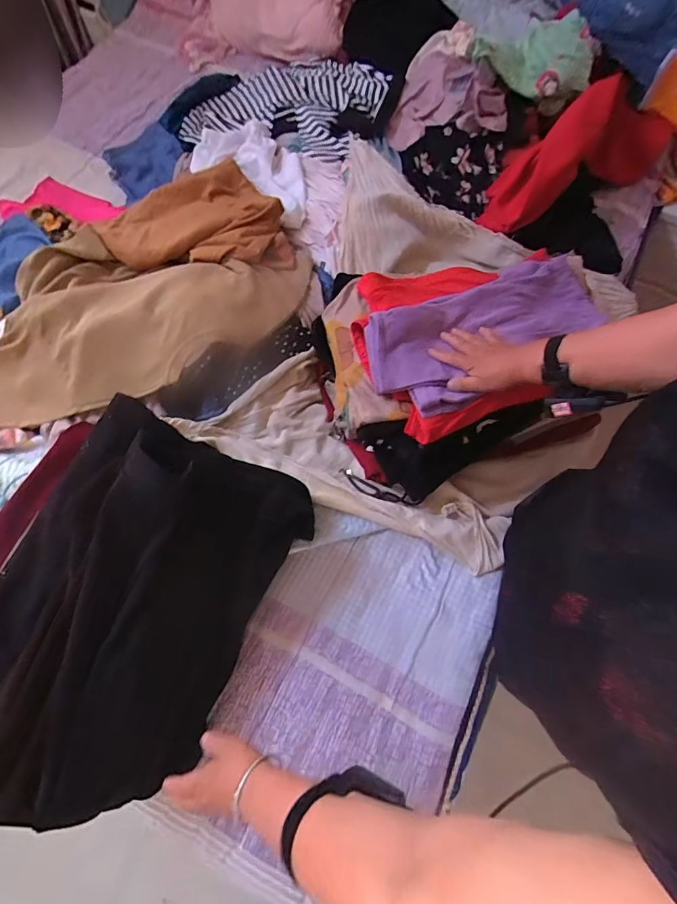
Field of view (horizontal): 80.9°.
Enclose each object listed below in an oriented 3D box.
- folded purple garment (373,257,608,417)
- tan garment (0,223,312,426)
[{"bbox_3d":[0.275,-0.240,0.710,0.498,0.054,0.218,-27,73,-18],"label":"folded purple garment"},{"bbox_3d":[-0.417,-0.281,0.823,0.657,0.119,0.421,3,70,0],"label":"tan garment"}]

